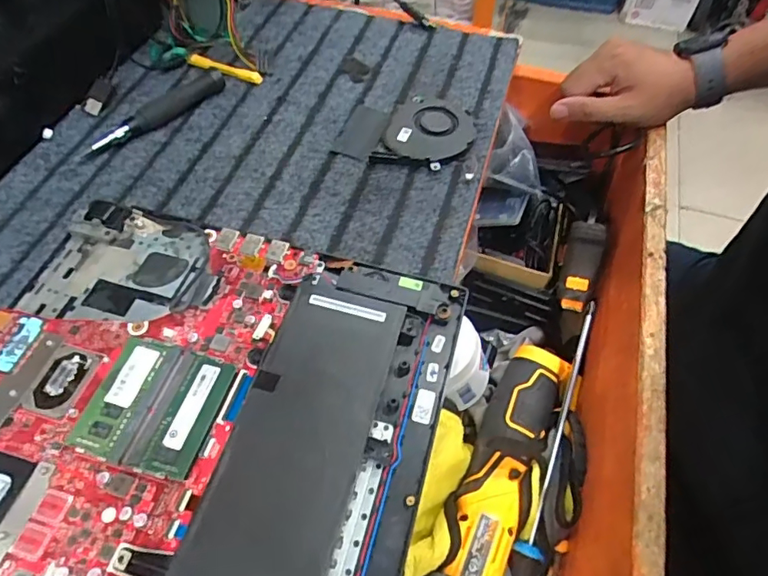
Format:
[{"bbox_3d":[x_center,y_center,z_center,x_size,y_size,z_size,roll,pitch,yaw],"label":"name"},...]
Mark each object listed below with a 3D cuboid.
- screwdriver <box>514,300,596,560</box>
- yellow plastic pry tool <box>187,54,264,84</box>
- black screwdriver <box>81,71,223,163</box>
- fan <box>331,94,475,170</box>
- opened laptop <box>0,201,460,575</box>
[{"bbox_3d":[0.142,0.108,0.421,0.017,0.020,0.204,18,73,10],"label":"screwdriver"},{"bbox_3d":[-0.154,-0.211,0.503,0.078,0.010,0.014,22,58,13],"label":"yellow plastic pry tool"},{"bbox_3d":[-0.198,-0.152,0.454,0.016,0.022,0.137,38,63,21],"label":"black screwdriver"},{"bbox_3d":[0.020,-0.139,0.458,0.113,0.010,0.087,8,56,4],"label":"fan"},{"bbox_3d":[-0.134,0.122,0.264,0.280,0.018,0.383,14,57,8],"label":"opened laptop"}]

